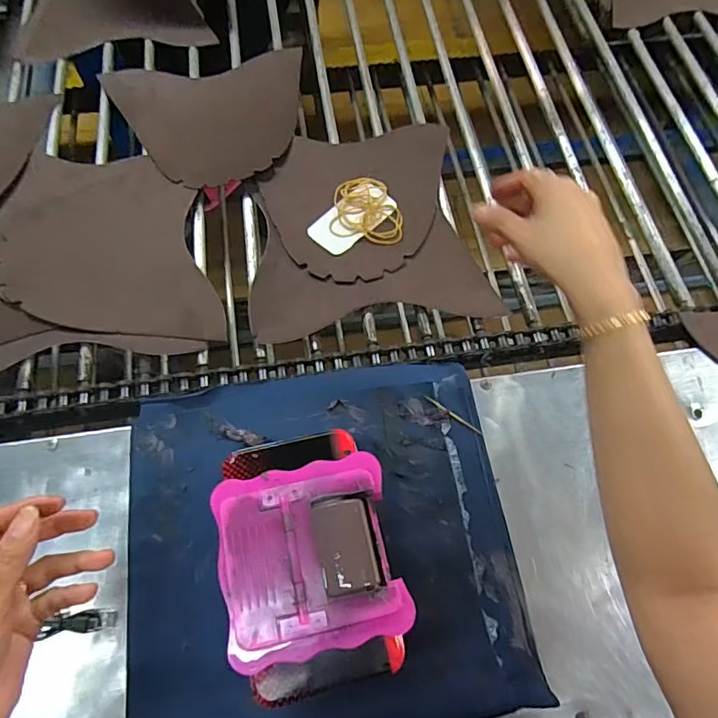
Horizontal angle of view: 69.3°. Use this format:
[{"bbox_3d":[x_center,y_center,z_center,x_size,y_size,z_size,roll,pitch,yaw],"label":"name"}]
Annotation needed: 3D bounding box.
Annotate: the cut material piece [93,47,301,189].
[{"bbox_3d":[-0.183,-0.301,0.651,0.239,0.007,0.217,-11,64,-7],"label":"cut material piece"}]

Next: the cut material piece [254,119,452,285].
[{"bbox_3d":[0.009,-0.185,0.602,0.222,0.008,0.204,-10,66,-8],"label":"cut material piece"}]

